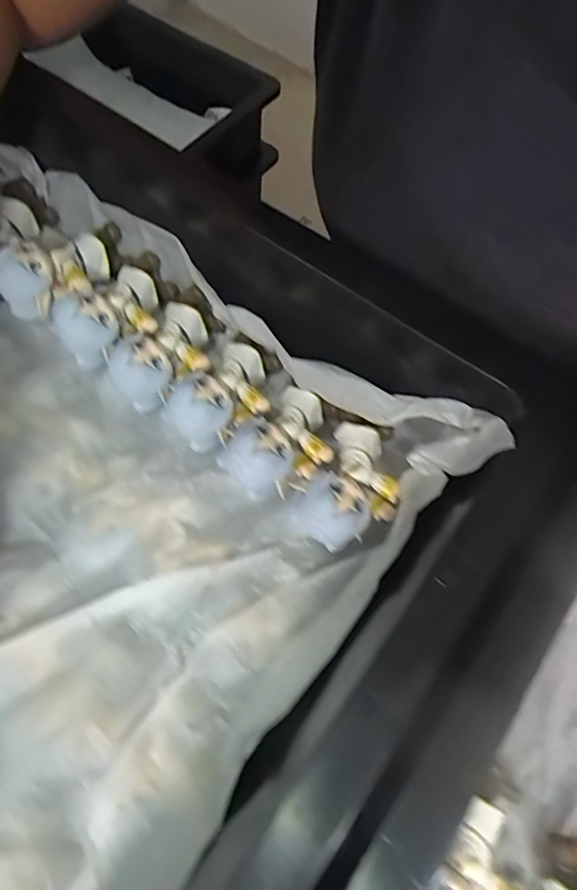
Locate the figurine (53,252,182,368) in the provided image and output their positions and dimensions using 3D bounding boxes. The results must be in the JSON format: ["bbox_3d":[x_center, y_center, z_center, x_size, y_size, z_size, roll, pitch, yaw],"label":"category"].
[{"bbox_3d":[-0.080,-0.064,0.237,0.040,0.029,0.065,28,54,8],"label":"figurine"}]

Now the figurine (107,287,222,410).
[{"bbox_3d":[-0.052,-0.046,0.227,0.034,0.025,0.064,28,70,8],"label":"figurine"}]

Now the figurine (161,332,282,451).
[{"bbox_3d":[-0.025,-0.025,0.222,0.034,0.024,0.063,33,55,10],"label":"figurine"}]

